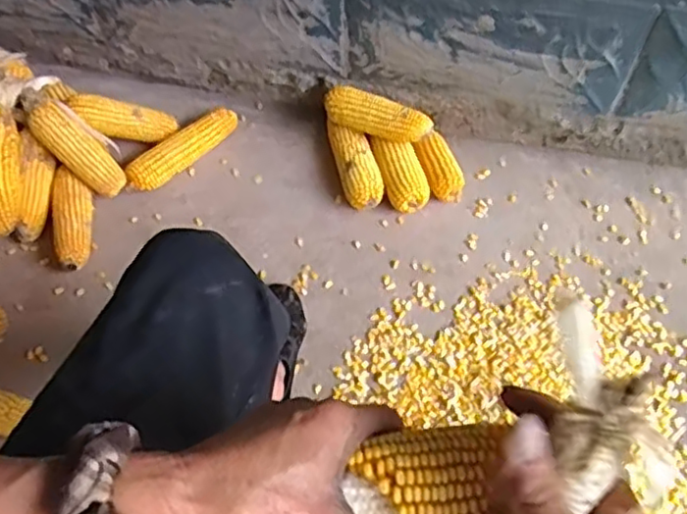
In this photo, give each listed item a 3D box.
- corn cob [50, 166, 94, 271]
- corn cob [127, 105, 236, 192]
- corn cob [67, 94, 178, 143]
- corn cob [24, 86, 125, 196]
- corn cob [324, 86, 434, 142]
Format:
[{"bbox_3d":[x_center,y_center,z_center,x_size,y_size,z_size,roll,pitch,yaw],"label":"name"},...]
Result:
[{"bbox_3d":[-0.421,-0.061,1.014,0.055,0.045,0.165,-8,74,-2],"label":"corn cob"},{"bbox_3d":[-0.265,-0.180,1.089,0.211,0.043,0.051,-40,68,-18],"label":"corn cob"},{"bbox_3d":[-0.359,-0.225,1.072,0.168,0.040,0.058,11,59,-23],"label":"corn cob"},{"bbox_3d":[-0.421,-0.179,1.006,0.204,0.047,0.063,46,71,-5],"label":"corn cob"},{"bbox_3d":[0.050,-0.214,1.028,0.172,0.068,0.052,23,62,14],"label":"corn cob"}]

